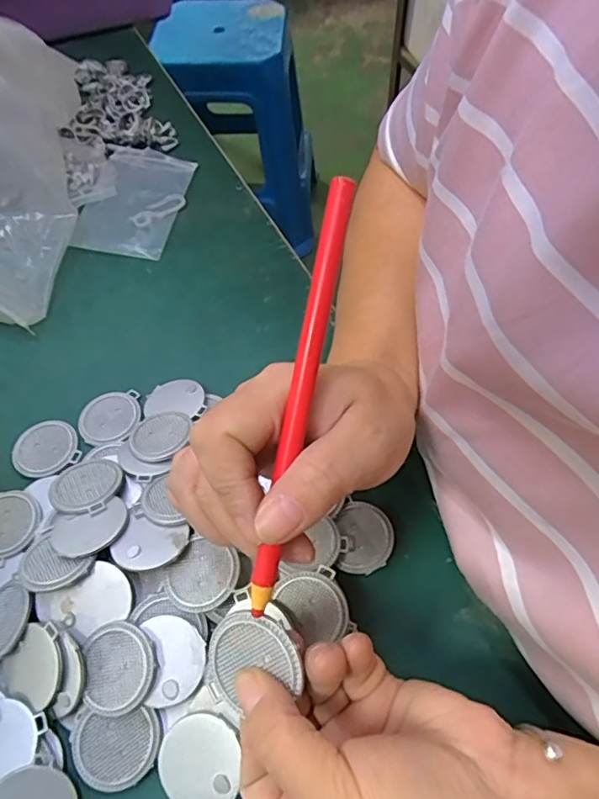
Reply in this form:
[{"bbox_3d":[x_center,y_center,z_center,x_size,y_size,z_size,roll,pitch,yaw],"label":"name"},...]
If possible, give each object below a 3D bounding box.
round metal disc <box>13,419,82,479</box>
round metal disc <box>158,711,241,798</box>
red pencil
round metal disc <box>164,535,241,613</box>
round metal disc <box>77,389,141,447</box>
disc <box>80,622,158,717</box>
[{"bbox_3d":[-0.166,0.031,0.352,0.040,0.004,0.040,-1,57,1],"label":"round metal disc"},{"bbox_3d":[-0.047,0.169,0.251,0.037,0.004,0.041,-10,72,12],"label":"round metal disc"},{"bbox_3d":[0.000,0.000,0.197,0.010,0.006,0.160,11,91,9],"label":"red pencil"},{"bbox_3d":[-0.051,0.092,0.280,0.034,0.007,0.036,-5,55,8],"label":"round metal disc"},{"bbox_3d":[-0.127,0.013,0.361,0.041,0.004,0.043,-4,55,5],"label":"round metal disc"},{"bbox_3d":[-0.088,0.129,0.262,0.036,0.004,0.039,-1,57,1],"label":"disc"}]

